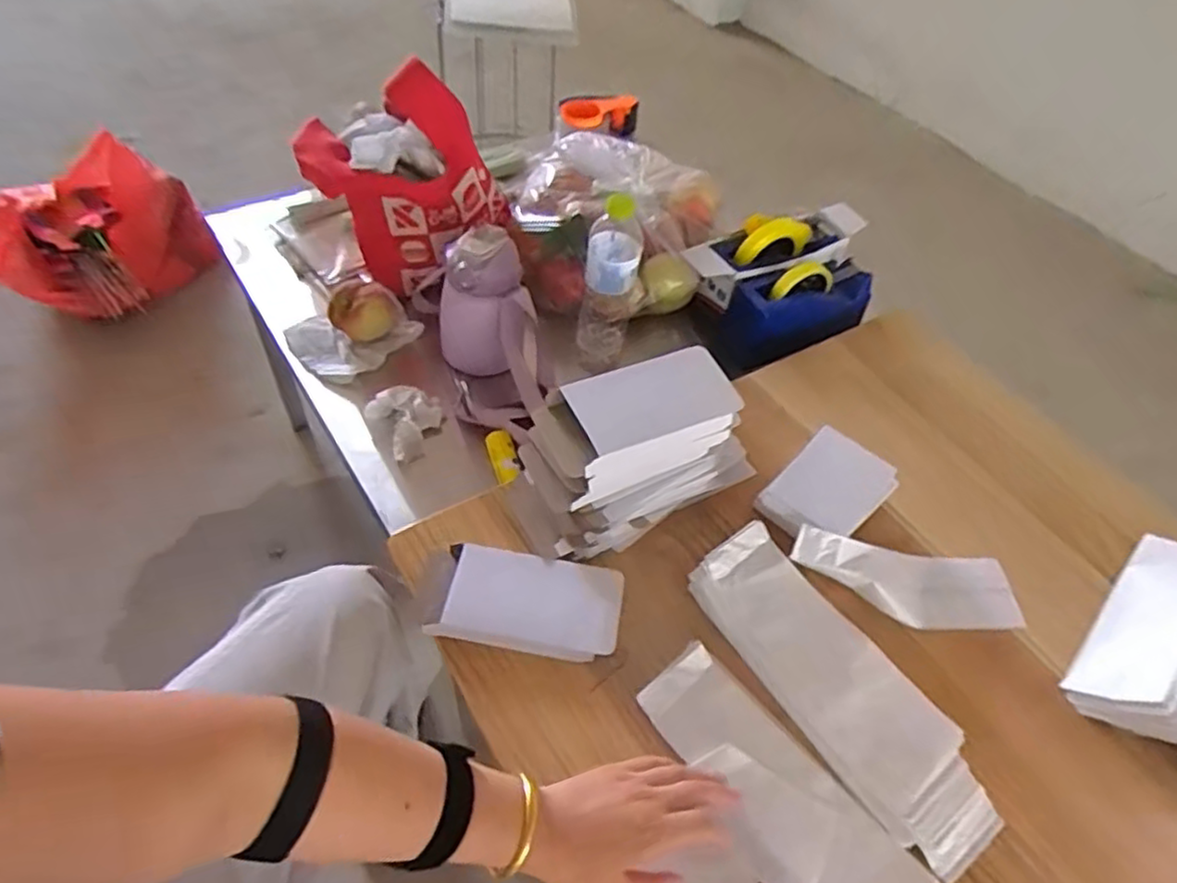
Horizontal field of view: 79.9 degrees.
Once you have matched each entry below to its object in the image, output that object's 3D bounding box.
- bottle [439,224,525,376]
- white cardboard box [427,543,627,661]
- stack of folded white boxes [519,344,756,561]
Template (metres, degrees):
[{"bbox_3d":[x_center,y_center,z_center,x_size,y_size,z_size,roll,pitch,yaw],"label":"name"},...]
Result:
[{"bbox_3d":[-0.141,-0.164,0.888,0.089,0.192,0.083,-14,53,-17],"label":"bottle"},{"bbox_3d":[-0.061,0.144,0.648,0.181,0.023,0.091,9,50,1],"label":"white cardboard box"},{"bbox_3d":[0.058,0.001,0.701,0.221,0.145,0.115,-24,57,-24],"label":"stack of folded white boxes"}]

